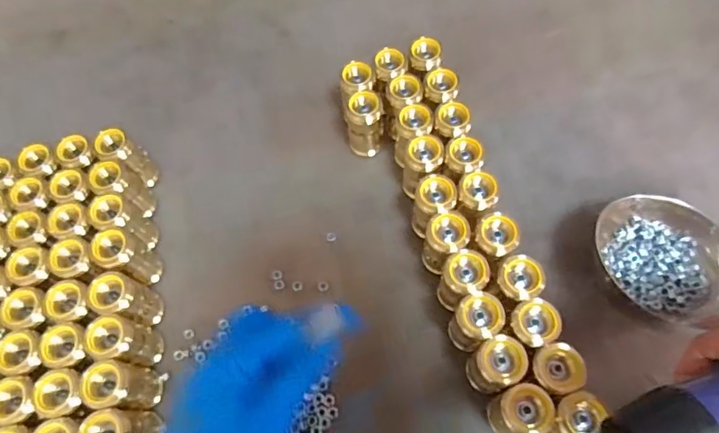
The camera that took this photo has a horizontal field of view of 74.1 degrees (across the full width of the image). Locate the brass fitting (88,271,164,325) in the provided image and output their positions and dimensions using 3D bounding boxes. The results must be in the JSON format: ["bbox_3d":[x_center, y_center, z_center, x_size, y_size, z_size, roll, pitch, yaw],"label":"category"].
[{"bbox_3d":[-0.183,0.067,0.377,0.029,0.063,0.029,-1,67,3],"label":"brass fitting"}]

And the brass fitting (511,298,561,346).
[{"bbox_3d":[0.119,0.073,0.323,0.029,0.030,0.028,-2,67,2],"label":"brass fitting"}]

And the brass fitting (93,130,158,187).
[{"bbox_3d":[-0.208,-0.053,0.428,0.026,0.056,0.028,38,74,16],"label":"brass fitting"}]

